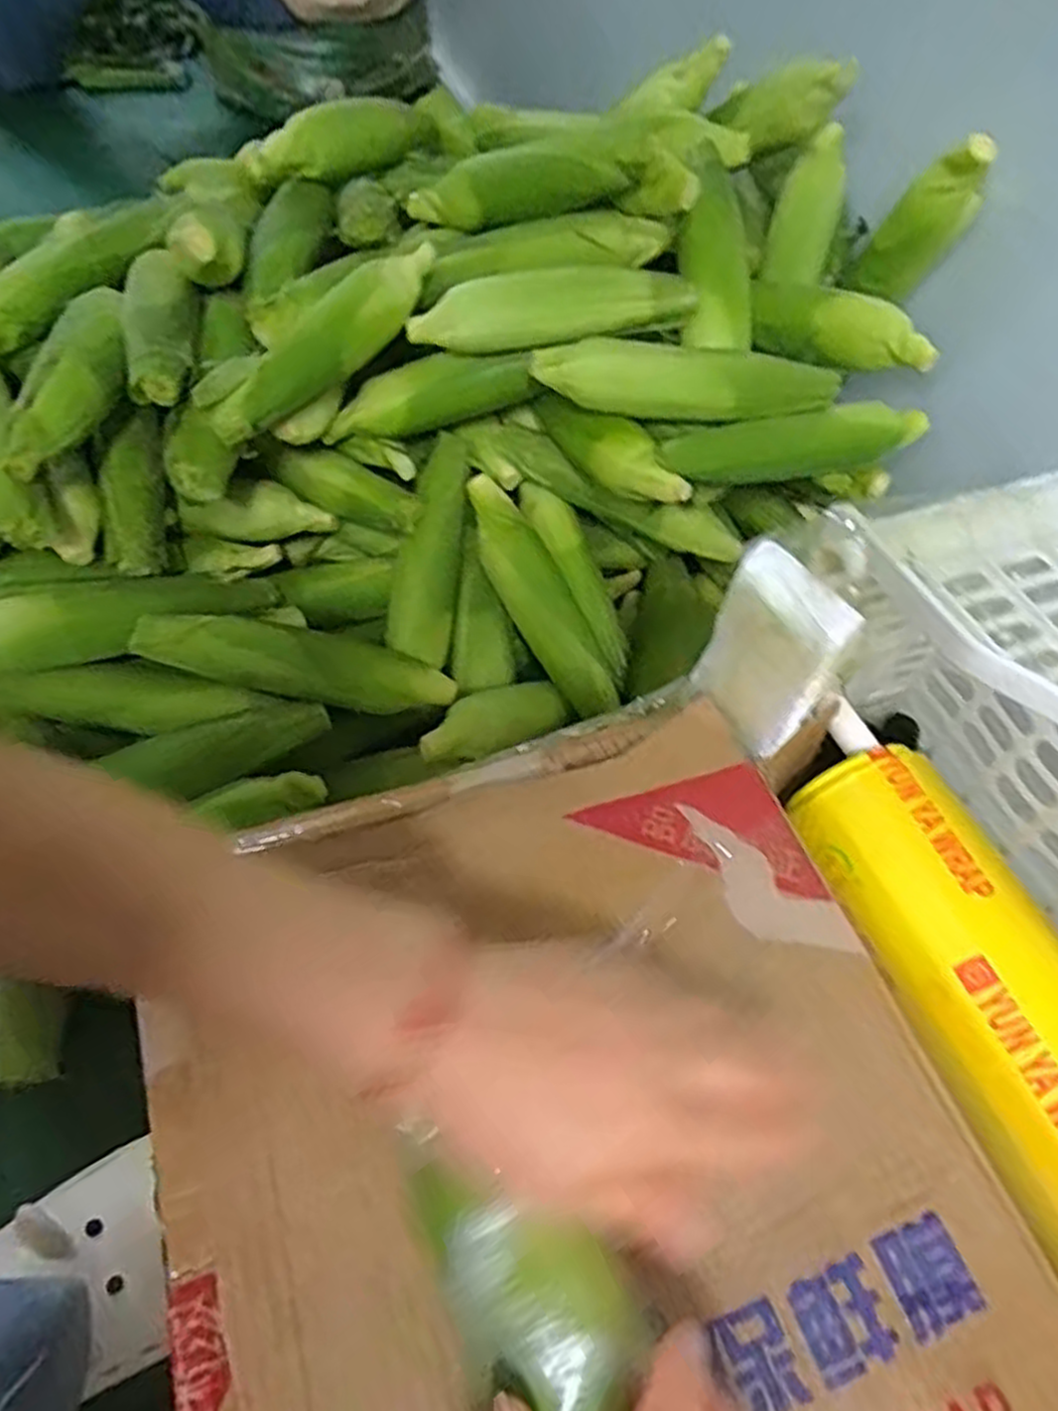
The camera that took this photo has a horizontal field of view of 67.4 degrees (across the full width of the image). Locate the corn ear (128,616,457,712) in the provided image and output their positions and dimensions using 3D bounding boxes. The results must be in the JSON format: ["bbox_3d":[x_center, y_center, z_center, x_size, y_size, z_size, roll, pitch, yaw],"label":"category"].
[{"bbox_3d":[-0.181,-0.035,0.645,0.260,0.049,0.057,11,51,-27],"label":"corn ear"}]

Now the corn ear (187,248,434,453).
[{"bbox_3d":[-0.157,-0.288,0.621,0.048,0.049,0.230,40,75,21],"label":"corn ear"}]

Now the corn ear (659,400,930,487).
[{"bbox_3d":[0.216,-0.217,0.649,0.231,0.057,0.045,-9,57,-12],"label":"corn ear"}]

